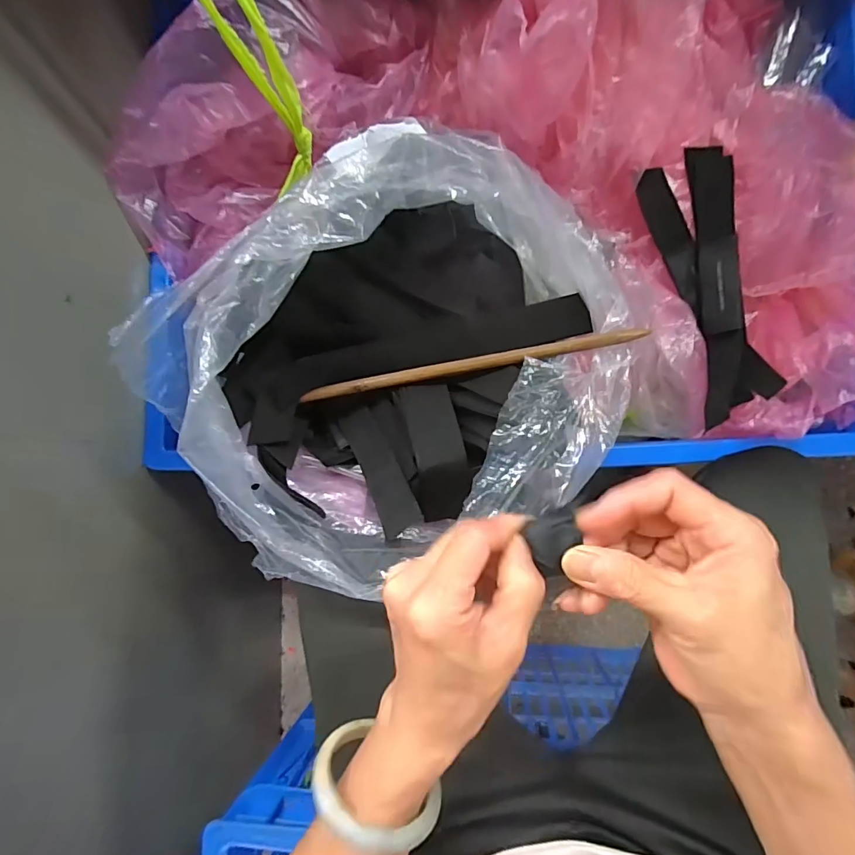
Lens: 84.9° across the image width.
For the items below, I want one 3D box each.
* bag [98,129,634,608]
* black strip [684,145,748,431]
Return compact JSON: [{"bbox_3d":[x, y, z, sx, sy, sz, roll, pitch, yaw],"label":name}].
[{"bbox_3d":[-0.010,-0.050,0.420,0.371,0.170,0.295,-36,83,3],"label":"bag"},{"bbox_3d":[0.320,-0.163,0.517,0.042,0.024,0.313,-7,82,50],"label":"black strip"}]

